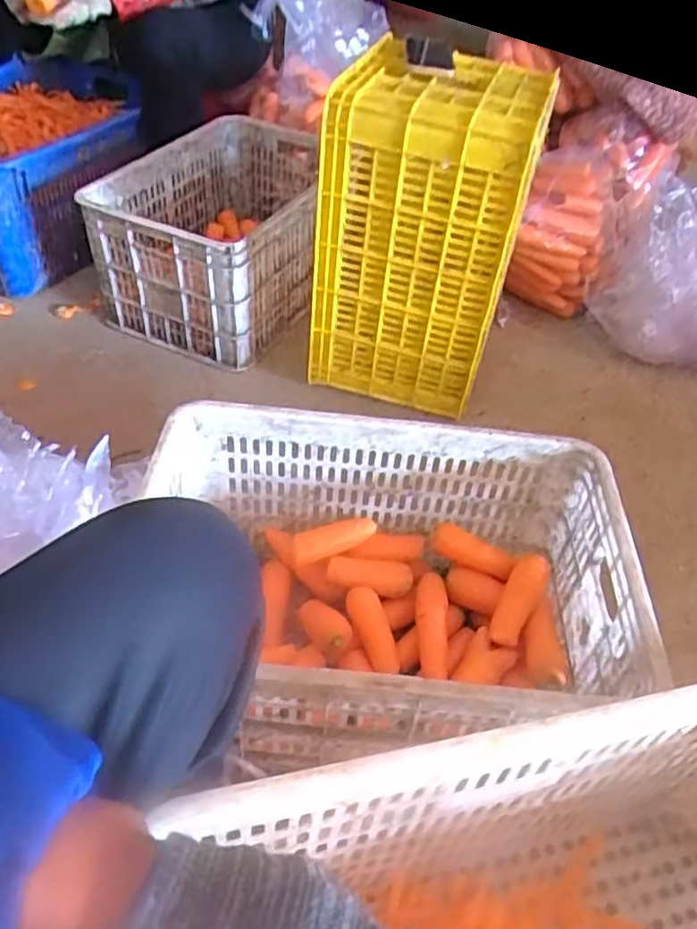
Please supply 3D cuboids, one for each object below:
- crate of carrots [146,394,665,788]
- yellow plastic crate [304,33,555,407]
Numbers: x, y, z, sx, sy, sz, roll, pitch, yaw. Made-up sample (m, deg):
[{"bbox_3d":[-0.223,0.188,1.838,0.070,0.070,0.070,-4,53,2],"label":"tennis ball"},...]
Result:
[{"bbox_3d":[0.034,0.156,0.792,0.501,0.254,0.345,6,45,1],"label":"crate of carrots"},{"bbox_3d":[0.096,-0.346,1.108,0.293,0.501,0.265,3,45,-1],"label":"yellow plastic crate"}]

